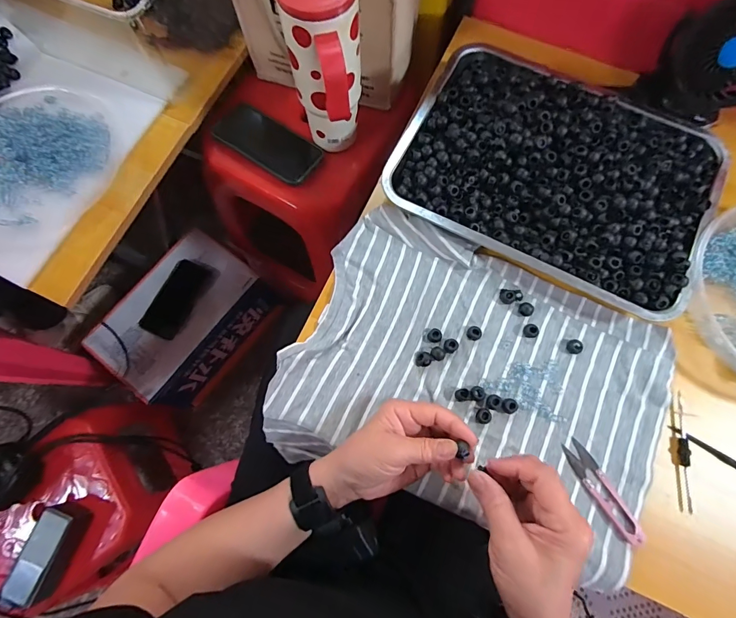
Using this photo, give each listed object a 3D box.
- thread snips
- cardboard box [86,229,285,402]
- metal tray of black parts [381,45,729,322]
[{"bbox_3d":[0.231,0.178,0.376,0.024,0.013,0.101,-32,77,-8],"label":"thread snips"},{"bbox_3d":[-0.394,0.020,0.854,0.213,0.166,0.321,37,78,10],"label":"cardboard box"},{"bbox_3d":[0.215,-0.162,0.441,0.335,0.044,0.257,27,77,8],"label":"metal tray of black parts"}]

